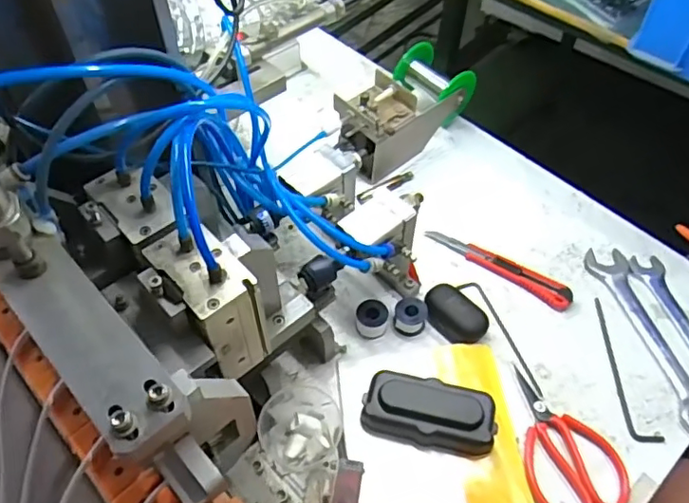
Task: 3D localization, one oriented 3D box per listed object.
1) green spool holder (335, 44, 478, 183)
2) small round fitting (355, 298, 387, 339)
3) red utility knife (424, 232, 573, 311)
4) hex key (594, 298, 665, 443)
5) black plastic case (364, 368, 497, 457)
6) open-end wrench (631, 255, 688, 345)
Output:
[{"bbox_3d":[0.063,-0.159,0.670,0.089,0.085,0.174,39,61,24],"label":"green spool holder"},{"bbox_3d":[0.026,0.059,0.541,0.030,0.025,0.033,1,53,-1],"label":"small round fitting"},{"bbox_3d":[0.155,0.012,0.588,0.153,0.011,0.020,31,58,20],"label":"red utility knife"},{"bbox_3d":[0.249,0.104,0.529,0.026,0.004,0.140,-2,53,-3],"label":"hex key"},{"bbox_3d":[0.070,0.134,0.483,0.105,0.028,0.055,10,53,5],"label":"black plastic case"},{"bbox_3d":[0.321,0.069,0.553,0.029,0.008,0.156,-8,54,-8],"label":"open-end wrench"}]

